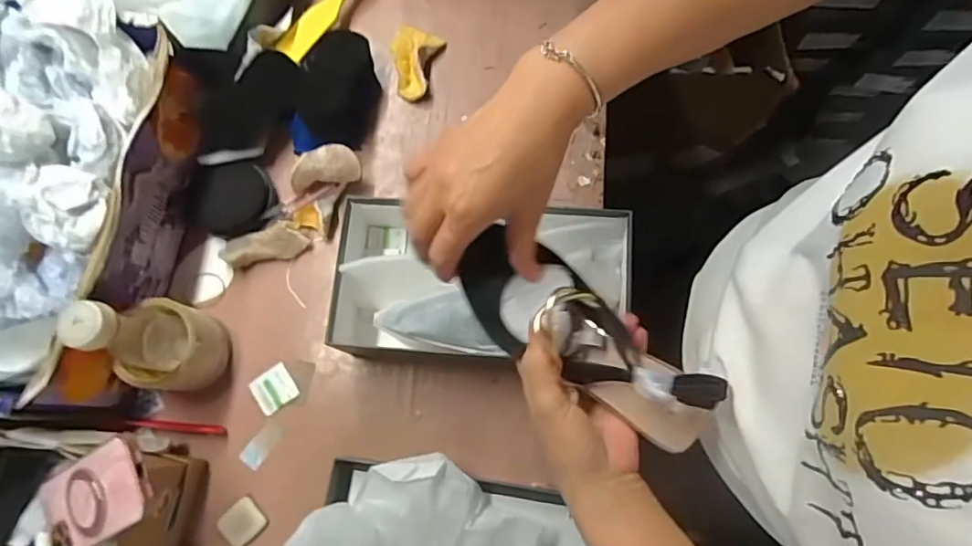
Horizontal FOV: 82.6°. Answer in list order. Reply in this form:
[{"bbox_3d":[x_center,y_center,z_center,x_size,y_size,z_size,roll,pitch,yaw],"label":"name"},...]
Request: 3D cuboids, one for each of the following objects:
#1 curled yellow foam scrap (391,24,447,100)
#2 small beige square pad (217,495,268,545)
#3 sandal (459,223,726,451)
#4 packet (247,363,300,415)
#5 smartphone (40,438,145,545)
[{"bbox_3d":[-0.090,-0.278,0.711,0.060,0.032,0.108,6,75,3],"label":"curled yellow foam scrap"},{"bbox_3d":[-0.257,0.263,0.582,0.044,0.004,0.041,-43,78,-10],"label":"small beige square pad"},{"bbox_3d":[0.065,0.042,0.385,0.192,0.051,0.072,36,78,14],"label":"sandal"},{"bbox_3d":[-0.237,0.129,0.619,0.043,0.005,0.045,-35,77,-8],"label":"packet"},{"bbox_3d":[-0.348,0.200,0.482,0.152,0.012,0.071,-32,74,24],"label":"smartphone"}]

